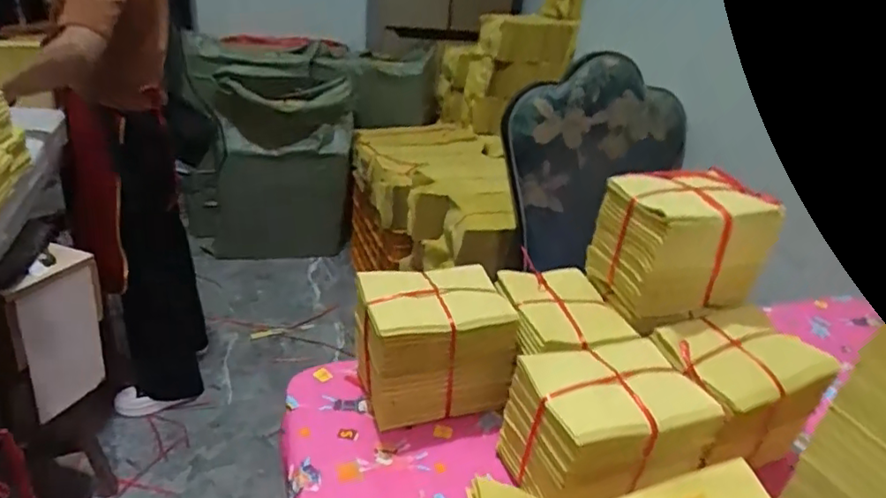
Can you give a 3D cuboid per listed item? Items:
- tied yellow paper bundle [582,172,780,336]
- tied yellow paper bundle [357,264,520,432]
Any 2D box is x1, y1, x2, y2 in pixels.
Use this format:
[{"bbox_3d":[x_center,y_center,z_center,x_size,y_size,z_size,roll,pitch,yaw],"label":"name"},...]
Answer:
[{"bbox_3d":[0.284,-0.006,0.706,0.159,0.143,0.124,-5,28,-19],"label":"tied yellow paper bundle"},{"bbox_3d":[-0.011,0.115,0.691,0.165,0.150,0.113,-4,27,-17],"label":"tied yellow paper bundle"}]

